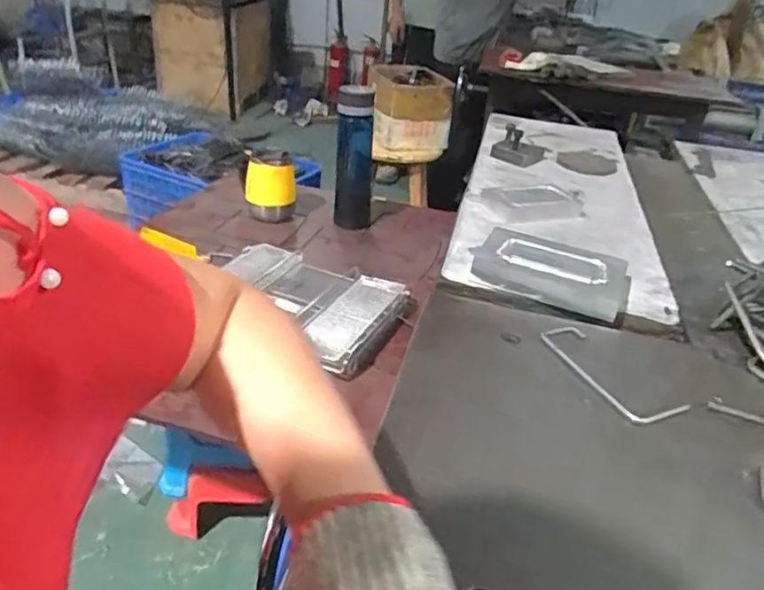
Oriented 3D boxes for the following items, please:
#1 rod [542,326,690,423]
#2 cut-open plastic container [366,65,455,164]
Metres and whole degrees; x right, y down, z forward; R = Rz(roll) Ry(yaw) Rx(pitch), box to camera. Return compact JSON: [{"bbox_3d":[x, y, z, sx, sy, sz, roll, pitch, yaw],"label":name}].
[{"bbox_3d":[0.184,0.060,0.491,0.051,0.008,0.122,-12,35,-25],"label":"rod"},{"bbox_3d":[0.075,-0.546,1.816,0.254,0.227,0.273,5,32,0],"label":"cut-open plastic container"}]

